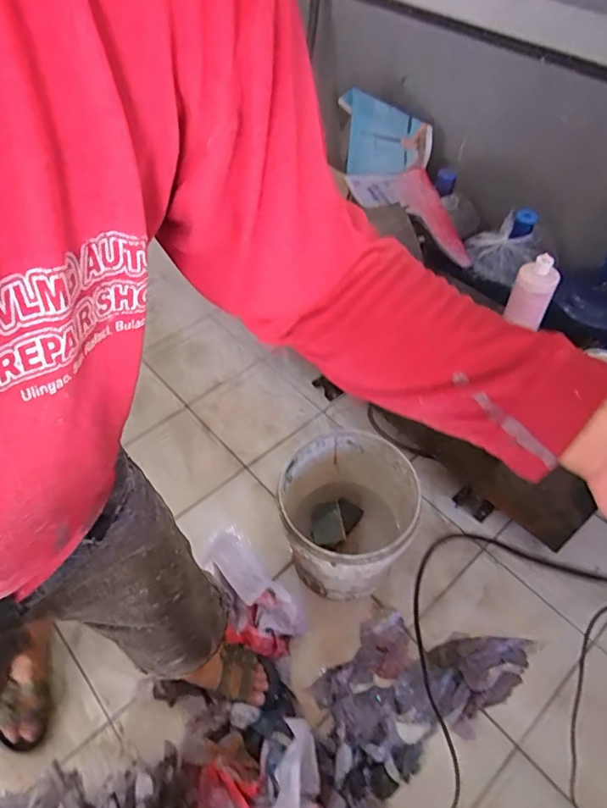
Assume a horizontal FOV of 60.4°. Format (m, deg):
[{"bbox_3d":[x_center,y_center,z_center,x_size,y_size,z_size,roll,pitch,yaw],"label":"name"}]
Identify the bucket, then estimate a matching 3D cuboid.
[{"bbox_3d":[0.093,0.262,1.193,0.284,0.287,0.303,-1,51,1],"label":"bucket"}]

